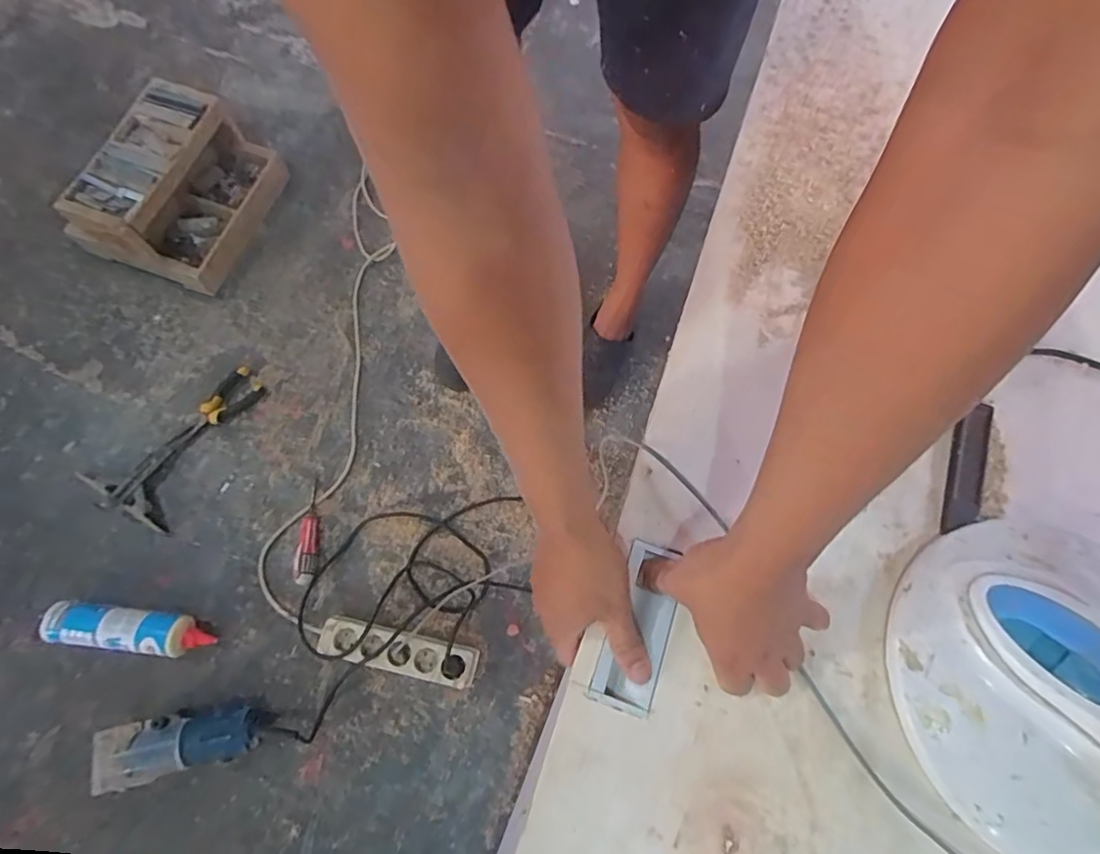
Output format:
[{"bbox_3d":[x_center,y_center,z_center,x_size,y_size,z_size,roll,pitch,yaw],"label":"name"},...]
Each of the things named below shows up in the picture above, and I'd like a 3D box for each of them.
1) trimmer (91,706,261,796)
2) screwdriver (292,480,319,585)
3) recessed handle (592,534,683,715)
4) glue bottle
[{"bbox_3d":[-0.561,0.482,0.872,0.222,0.086,0.087,-13,73,-6],"label":"trimmer"},{"bbox_3d":[-0.428,0.186,0.998,0.031,0.036,0.177,-5,72,-3],"label":"screwdriver"},{"bbox_3d":[0.073,0.159,0.463,0.050,0.012,0.123,16,72,4],"label":"recessed handle"},{"bbox_3d":[-0.690,0.332,0.927,0.256,0.057,0.065,7,72,1],"label":"glue bottle"}]

